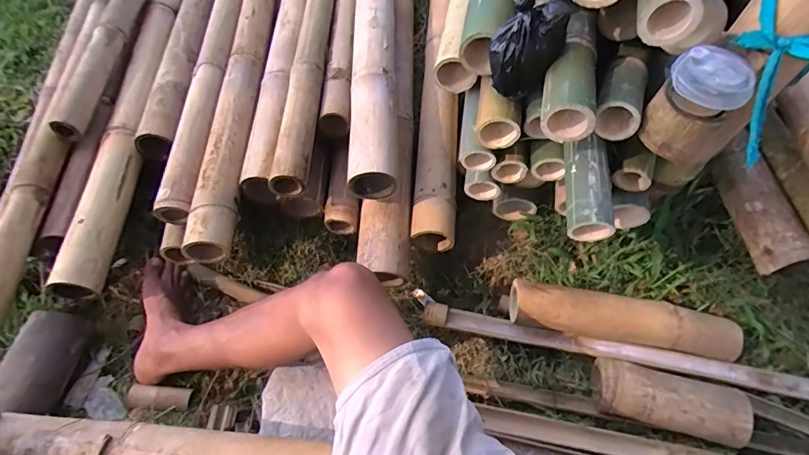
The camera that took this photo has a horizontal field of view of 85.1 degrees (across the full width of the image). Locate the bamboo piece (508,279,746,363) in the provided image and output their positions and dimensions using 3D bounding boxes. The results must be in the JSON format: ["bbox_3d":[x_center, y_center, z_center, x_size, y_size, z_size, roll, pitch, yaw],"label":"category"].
[{"bbox_3d":[0.378,0.160,0.760,0.383,0.081,0.073,7,57,9],"label":"bamboo piece"}]

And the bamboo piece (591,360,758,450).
[{"bbox_3d":[0.414,0.276,0.699,0.210,0.083,0.086,12,58,12],"label":"bamboo piece"}]

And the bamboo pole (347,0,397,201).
[{"bbox_3d":[-0.063,-0.657,1.063,0.083,0.093,1.357,-2,56,3],"label":"bamboo pole"}]

